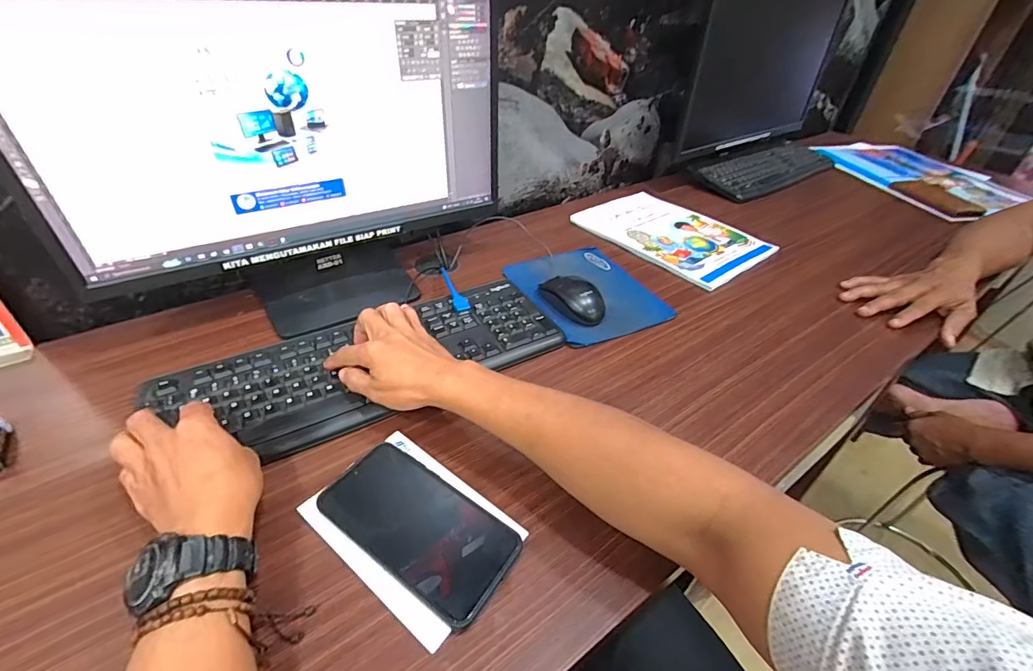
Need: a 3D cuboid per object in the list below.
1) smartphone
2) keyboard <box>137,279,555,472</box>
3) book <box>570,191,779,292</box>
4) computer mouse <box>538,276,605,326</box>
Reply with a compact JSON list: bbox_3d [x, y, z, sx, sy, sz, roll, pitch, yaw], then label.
[{"bbox_3d":[-0.080,0.152,0.362,0.159,0.013,0.078,27,46,24],"label":"smartphone"},{"bbox_3d":[-0.156,0.030,0.500,0.419,0.021,0.154,-18,46,-24],"label":"keyboard"},{"bbox_3d":[0.266,-0.183,0.783,0.211,0.011,0.296,-30,51,-33],"label":"book"},{"bbox_3d":[0.075,-0.053,0.599,0.098,0.032,0.054,31,47,27],"label":"computer mouse"}]

